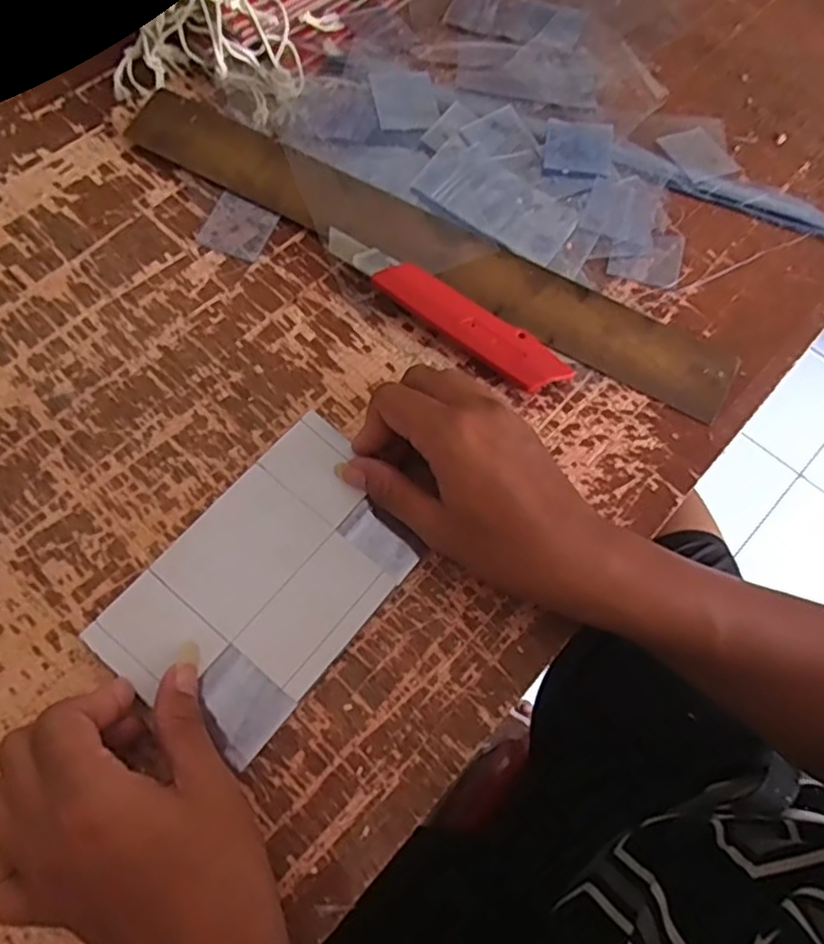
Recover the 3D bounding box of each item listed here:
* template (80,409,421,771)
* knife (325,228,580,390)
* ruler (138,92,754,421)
[{"bbox_3d":[-0.073,0.057,0.346,0.104,0.006,0.161,39,71,9],"label":"template"},{"bbox_3d":[0.018,-0.102,0.403,0.171,0.014,0.031,33,70,12],"label":"knife"},{"bbox_3d":[0.001,-0.156,0.430,0.432,0.010,0.054,30,79,9],"label":"ruler"}]

